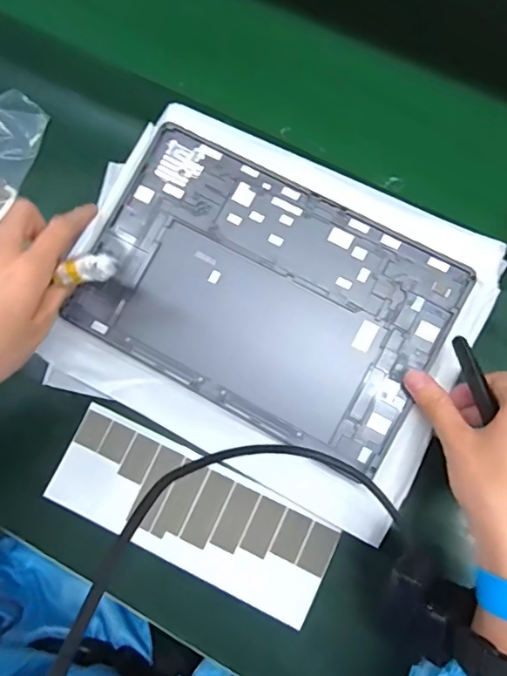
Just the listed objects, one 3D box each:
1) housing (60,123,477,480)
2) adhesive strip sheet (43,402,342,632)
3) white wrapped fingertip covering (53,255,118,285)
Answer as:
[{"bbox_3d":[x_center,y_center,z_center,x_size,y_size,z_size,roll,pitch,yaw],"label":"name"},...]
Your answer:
[{"bbox_3d":[0.008,-0.031,0.390,0.249,0.007,0.167,28,88,6],"label":"housing"},{"bbox_3d":[-0.047,0.133,0.413,0.216,0.007,0.079,25,81,7],"label":"adhesive strip sheet"},{"bbox_3d":[-0.104,-0.043,0.340,0.035,0.013,0.012,-13,75,5],"label":"white wrapped fingertip covering"}]

